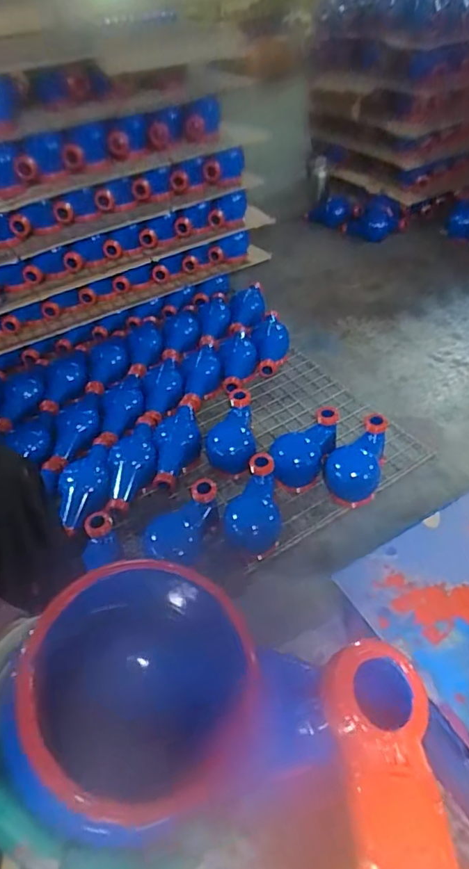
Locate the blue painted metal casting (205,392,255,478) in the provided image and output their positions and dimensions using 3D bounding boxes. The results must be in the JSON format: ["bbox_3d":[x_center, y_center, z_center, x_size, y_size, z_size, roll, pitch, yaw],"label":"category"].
[{"bbox_3d":[-0.009,0.005,0.984,0.093,0.121,0.126,-3,44,3],"label":"blue painted metal casting"}]

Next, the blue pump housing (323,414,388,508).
[{"bbox_3d":[0.217,0.048,0.933,0.098,0.108,0.136,10,47,16],"label":"blue pump housing"}]

